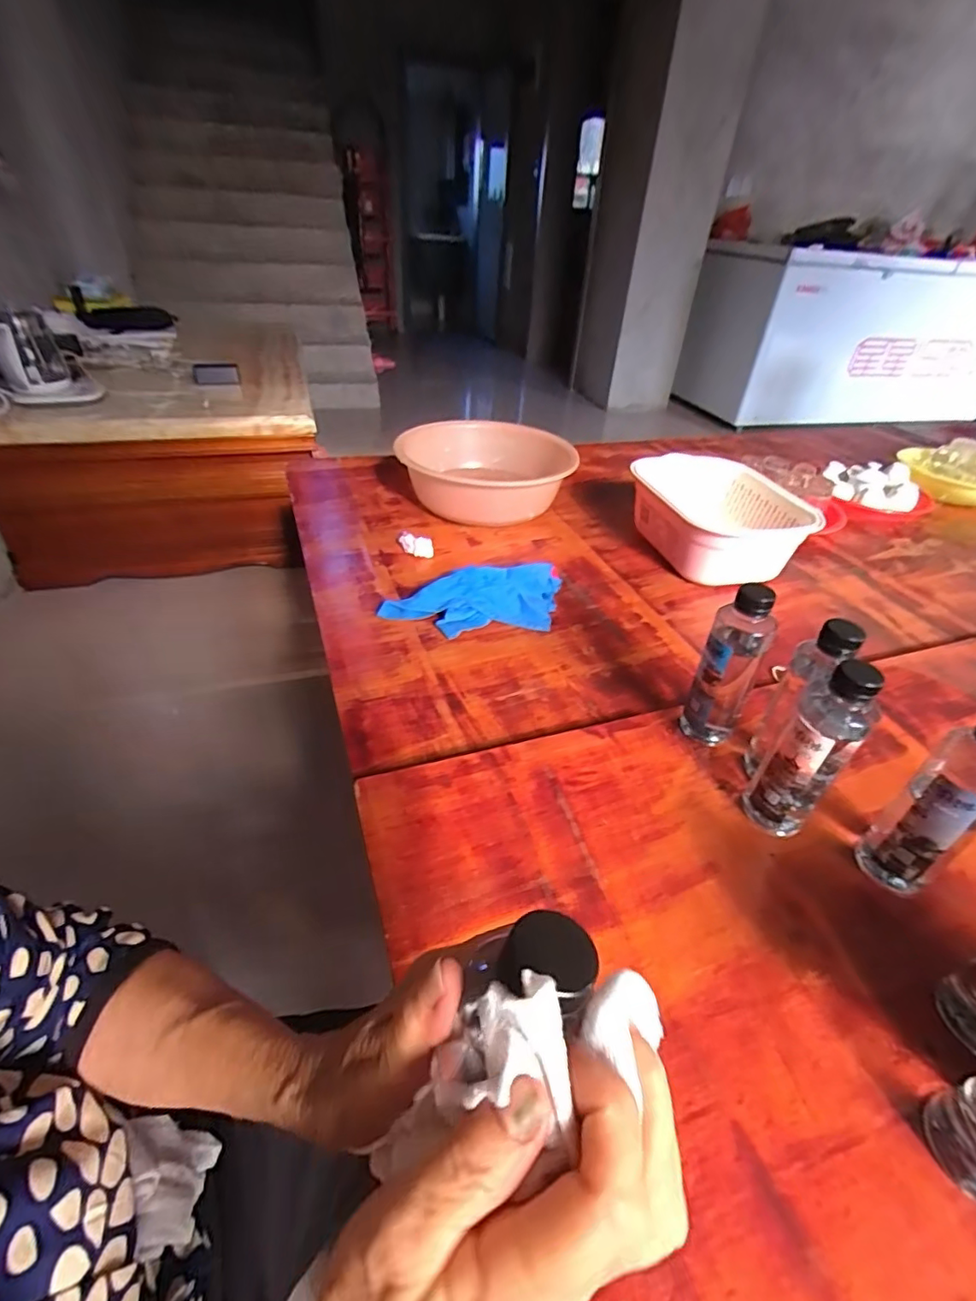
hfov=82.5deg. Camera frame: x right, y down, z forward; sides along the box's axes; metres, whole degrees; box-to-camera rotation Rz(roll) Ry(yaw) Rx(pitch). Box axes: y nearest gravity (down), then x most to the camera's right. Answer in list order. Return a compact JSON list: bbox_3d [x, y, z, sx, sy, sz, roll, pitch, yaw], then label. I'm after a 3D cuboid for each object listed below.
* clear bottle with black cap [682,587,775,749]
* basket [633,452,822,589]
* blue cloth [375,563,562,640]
[{"bbox_3d":[0.237,0.024,0.554,0.053,0.189,0.047,21,41,22],"label":"clear bottle with black cap"},{"bbox_3d":[0.385,-0.221,0.942,0.220,0.113,0.285,-8,39,-14],"label":"basket"},{"bbox_3d":[0.002,-0.069,0.772,0.278,0.038,0.134,-17,42,-24],"label":"blue cloth"}]

